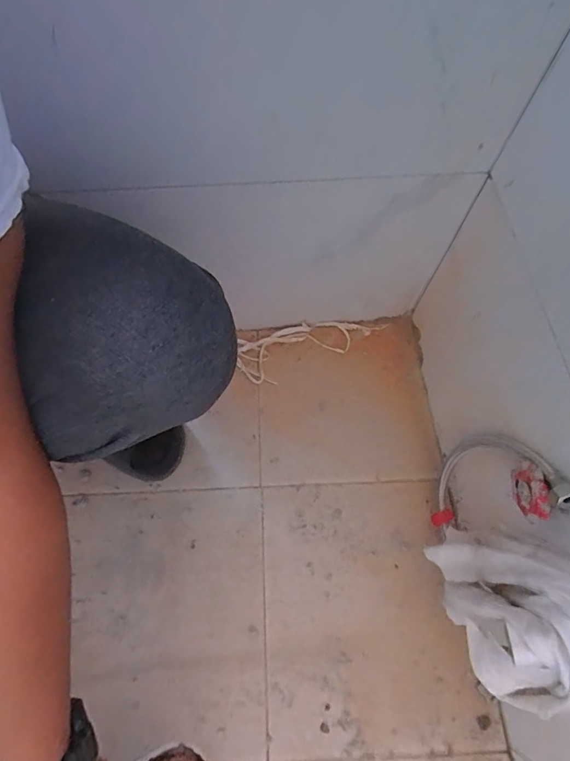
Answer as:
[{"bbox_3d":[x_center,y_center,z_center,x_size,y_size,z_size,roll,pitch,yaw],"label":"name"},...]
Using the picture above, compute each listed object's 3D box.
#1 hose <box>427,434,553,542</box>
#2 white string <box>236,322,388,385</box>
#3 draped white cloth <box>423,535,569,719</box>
[{"bbox_3d":[0.204,0.113,0.446,0.034,0.234,0.100,16,67,6],"label":"hose"},{"bbox_3d":[0.040,-0.062,0.636,0.233,0.014,0.080,-21,70,-9],"label":"white string"},{"bbox_3d":[0.195,0.198,0.336,0.079,0.151,0.137,-7,67,-4],"label":"draped white cloth"}]

